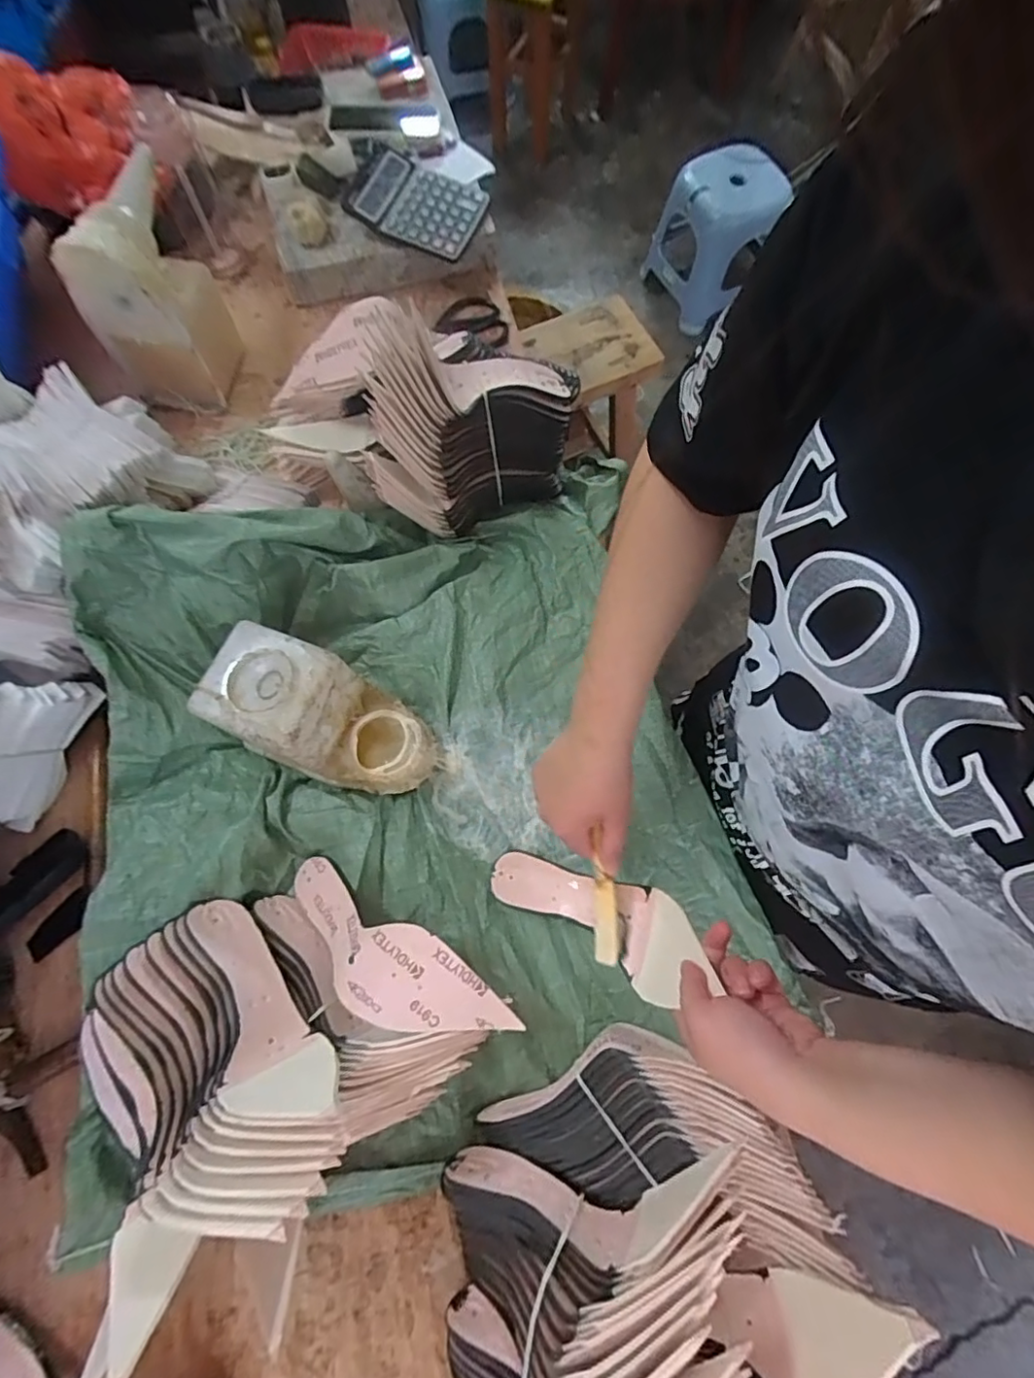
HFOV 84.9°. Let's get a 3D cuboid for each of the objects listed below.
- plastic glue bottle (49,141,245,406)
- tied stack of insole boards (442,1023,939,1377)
[{"bbox_3d":[-0.427,-0.464,0.675,0.114,0.205,0.135,2,74,1],"label":"plastic glue bottle"},{"bbox_3d":[0.098,0.424,0.424,0.299,0.158,0.248,22,75,7],"label":"tied stack of insole boards"}]

